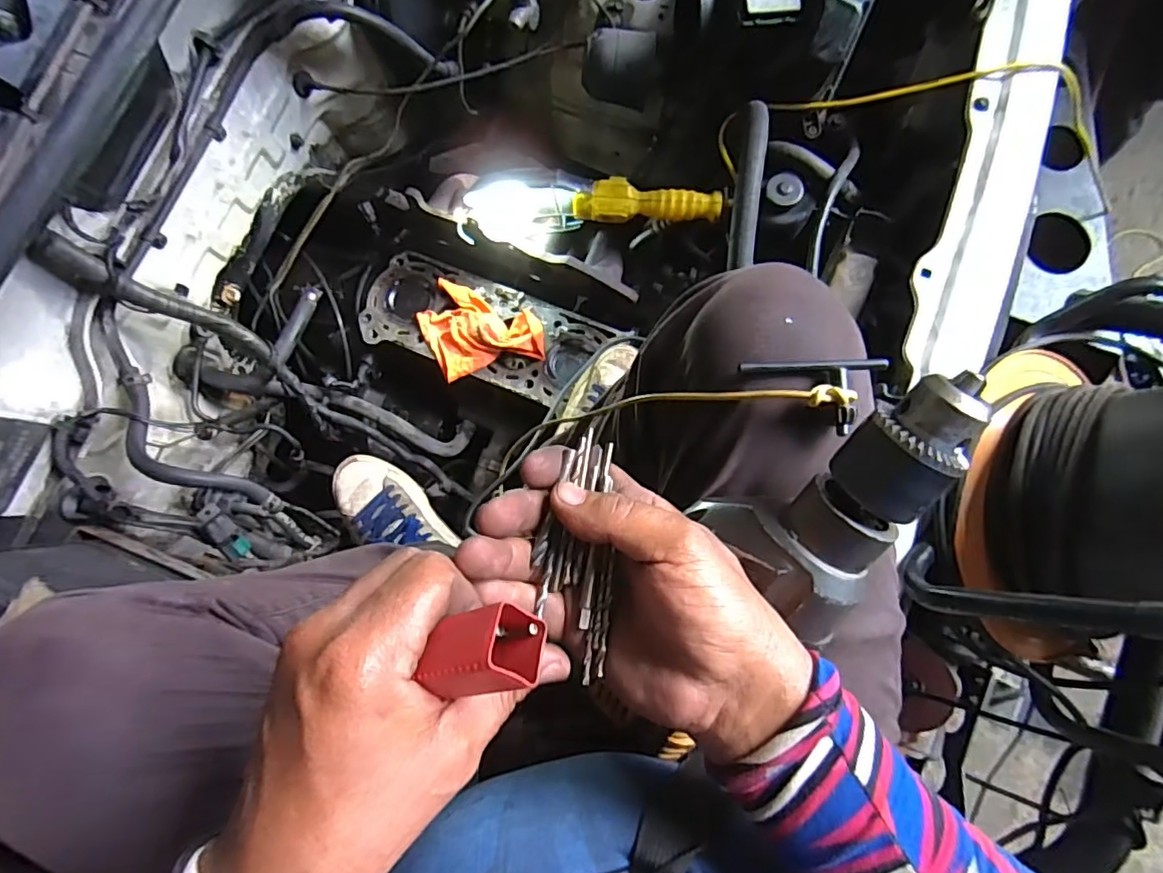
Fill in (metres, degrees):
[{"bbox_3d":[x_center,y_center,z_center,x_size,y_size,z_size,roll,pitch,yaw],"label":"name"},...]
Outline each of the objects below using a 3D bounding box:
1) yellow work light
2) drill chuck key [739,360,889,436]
[{"bbox_3d":[0.010,-0.284,0.720,0.318,0.071,0.063,0,83,4],"label":"yellow work light"},{"bbox_3d":[0.123,-0.020,0.303,0.074,0.013,0.040,-1,83,4],"label":"drill chuck key"}]

